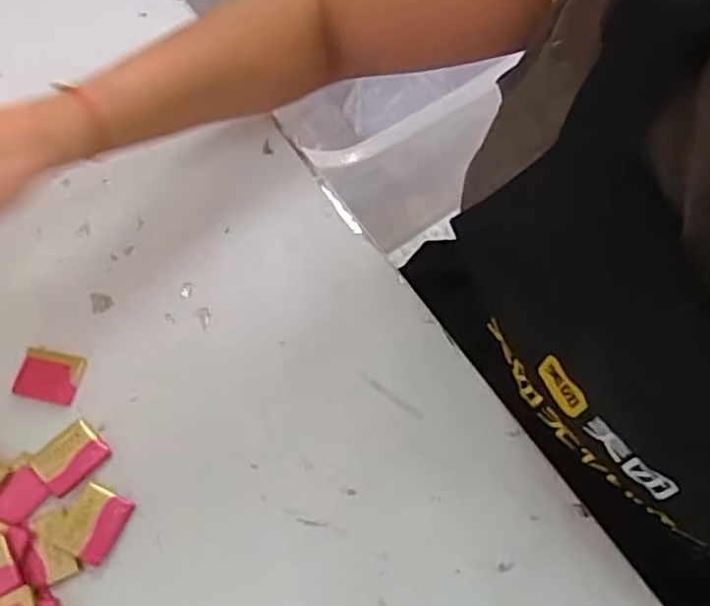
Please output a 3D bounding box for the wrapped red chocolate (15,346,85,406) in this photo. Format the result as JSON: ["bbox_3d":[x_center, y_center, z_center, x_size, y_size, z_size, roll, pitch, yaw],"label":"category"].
[{"bbox_3d":[-0.194,0.046,0.418,0.041,0.004,0.031,13,68,4],"label":"wrapped red chocolate"}]

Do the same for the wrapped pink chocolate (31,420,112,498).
[{"bbox_3d":[-0.172,0.092,0.397,0.037,0.005,0.033,-41,74,-16],"label":"wrapped pink chocolate"}]

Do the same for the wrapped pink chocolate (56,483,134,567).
[{"bbox_3d":[-0.153,0.128,0.382,0.032,0.011,0.039,25,69,9],"label":"wrapped pink chocolate"}]

